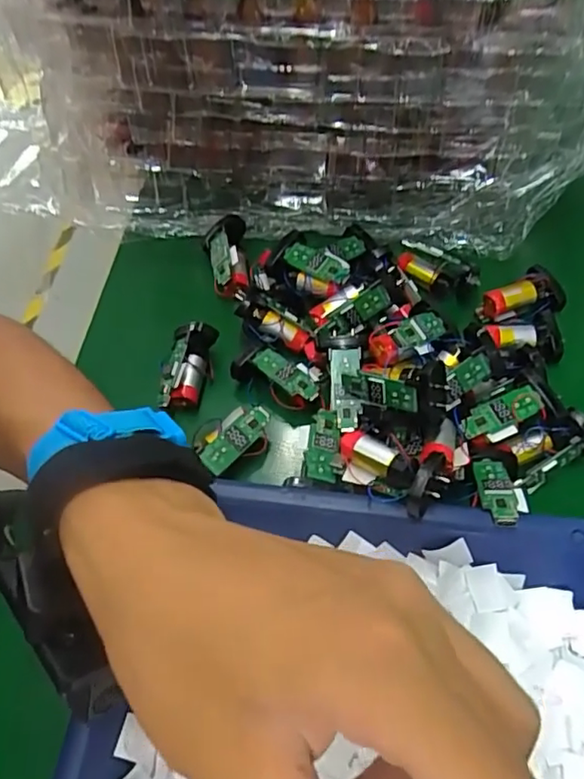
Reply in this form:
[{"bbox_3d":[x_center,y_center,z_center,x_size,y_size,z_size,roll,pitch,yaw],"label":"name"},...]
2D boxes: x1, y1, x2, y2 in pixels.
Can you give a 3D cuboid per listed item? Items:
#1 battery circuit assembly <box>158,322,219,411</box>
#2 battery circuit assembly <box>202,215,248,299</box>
[{"bbox_3d":[-0.061,-0.013,0.332,0.023,0.019,0.050,13,74,6],"label":"battery circuit assembly"},{"bbox_3d":[-0.041,-0.085,0.376,0.027,0.019,0.058,-10,57,-1],"label":"battery circuit assembly"}]

